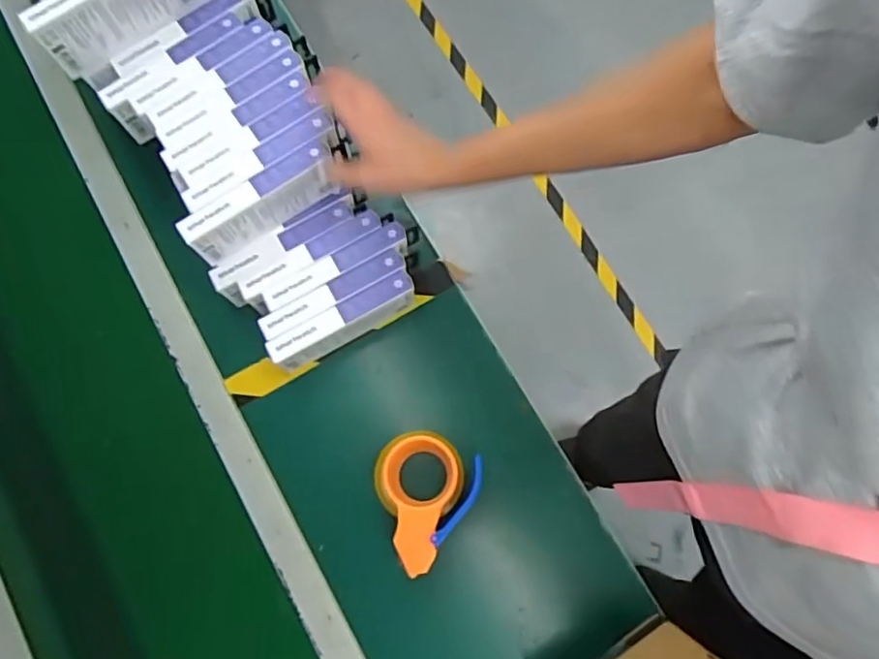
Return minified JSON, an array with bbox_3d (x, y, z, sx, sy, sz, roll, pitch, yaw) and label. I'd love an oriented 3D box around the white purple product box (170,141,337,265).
[{"bbox_3d":[-0.191,-0.135,0.658,0.169,0.073,0.032,-31,78,-7],"label":"white purple product box"}]

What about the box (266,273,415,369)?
[{"bbox_3d":[-0.110,-0.006,0.701,0.171,0.074,0.029,-28,78,-6],"label":"box"}]

